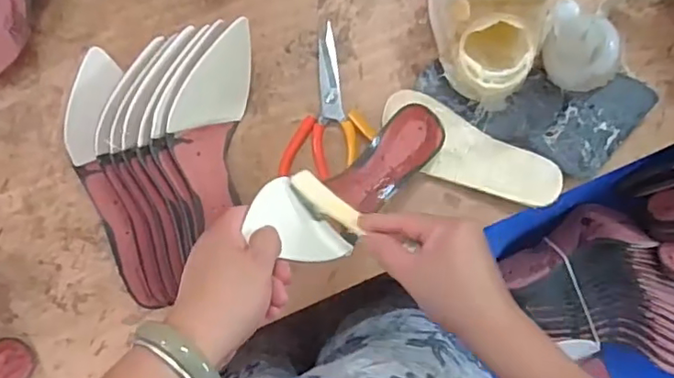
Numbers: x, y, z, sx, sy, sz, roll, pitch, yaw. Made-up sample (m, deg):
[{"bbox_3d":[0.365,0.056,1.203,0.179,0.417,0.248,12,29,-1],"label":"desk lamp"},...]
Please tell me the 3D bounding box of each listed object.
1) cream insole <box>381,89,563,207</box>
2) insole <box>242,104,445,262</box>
[{"bbox_3d":[0.127,-0.034,0.578,0.181,0.019,0.062,28,92,3],"label":"cream insole"},{"bbox_3d":[0.020,-0.005,0.522,0.233,0.047,0.080,-34,88,-32],"label":"insole"}]

